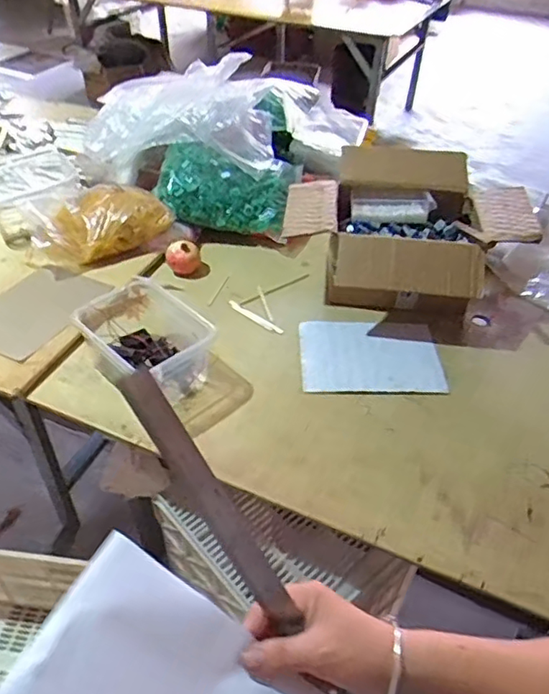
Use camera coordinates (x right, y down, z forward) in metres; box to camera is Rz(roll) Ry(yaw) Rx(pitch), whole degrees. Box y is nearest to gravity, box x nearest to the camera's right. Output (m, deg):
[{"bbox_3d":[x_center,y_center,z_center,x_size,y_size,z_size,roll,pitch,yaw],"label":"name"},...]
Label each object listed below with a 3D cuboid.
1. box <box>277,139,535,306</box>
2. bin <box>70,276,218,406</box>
[{"bbox_3d":[0.283,-0.258,1.302,0.498,0.230,0.368,3,43,1],"label":"box"},{"bbox_3d":[-0.246,-0.011,1.104,0.195,0.118,0.259,-33,53,-31],"label":"bin"}]

